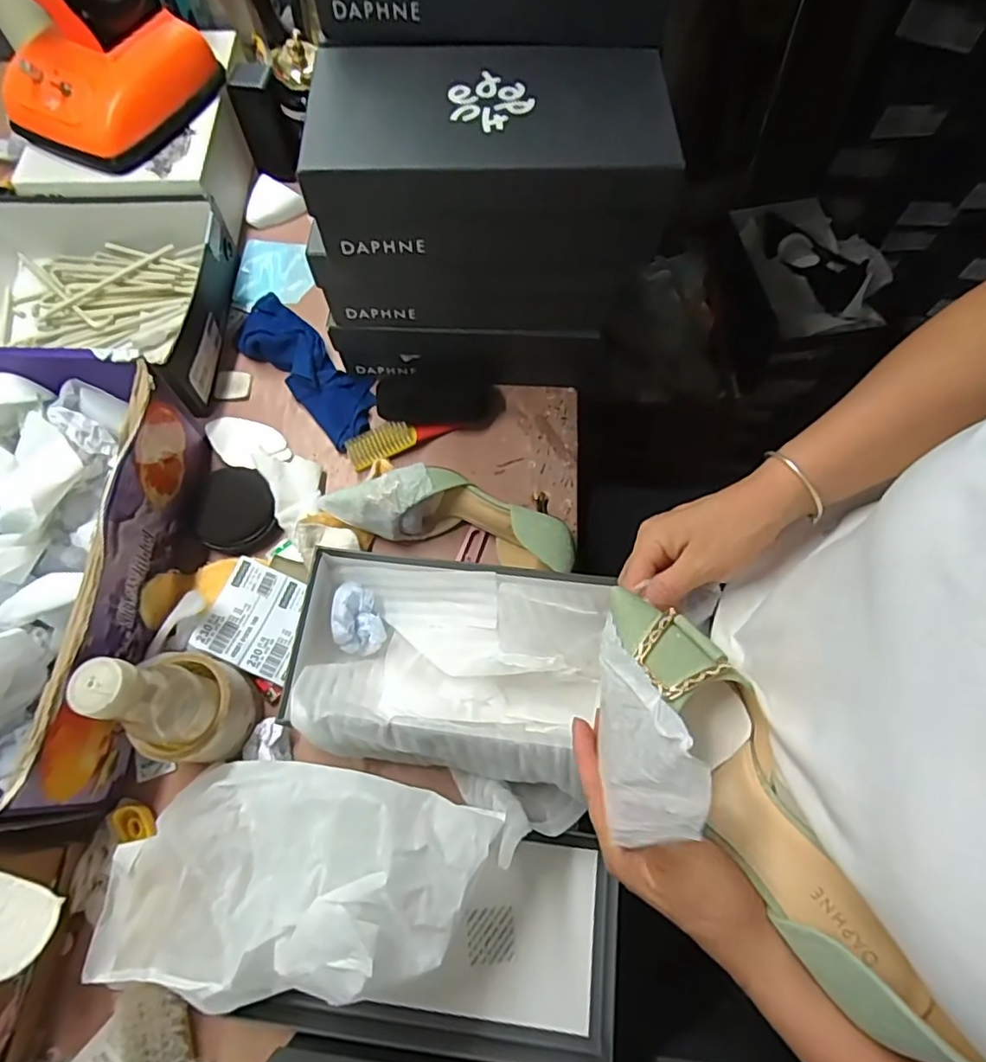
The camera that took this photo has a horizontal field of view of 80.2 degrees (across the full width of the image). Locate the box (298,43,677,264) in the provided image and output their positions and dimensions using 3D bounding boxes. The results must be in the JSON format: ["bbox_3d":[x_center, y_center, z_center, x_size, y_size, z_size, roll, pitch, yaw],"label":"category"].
[{"bbox_3d":[-0.003,-0.333,0.514,0.292,0.091,0.158,-1,68,-1],"label":"box"}]

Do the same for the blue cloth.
[{"bbox_3d":[-0.230,-0.205,0.708,0.237,0.032,0.084,43,73,15],"label":"blue cloth"}]

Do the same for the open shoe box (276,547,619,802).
[{"bbox_3d":[-0.038,0.124,0.525,0.292,0.087,0.180,6,68,2],"label":"open shoe box"}]

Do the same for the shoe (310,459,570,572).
[{"bbox_3d":[-0.042,-0.016,0.608,0.253,0.073,0.068,14,68,5],"label":"shoe"}]

